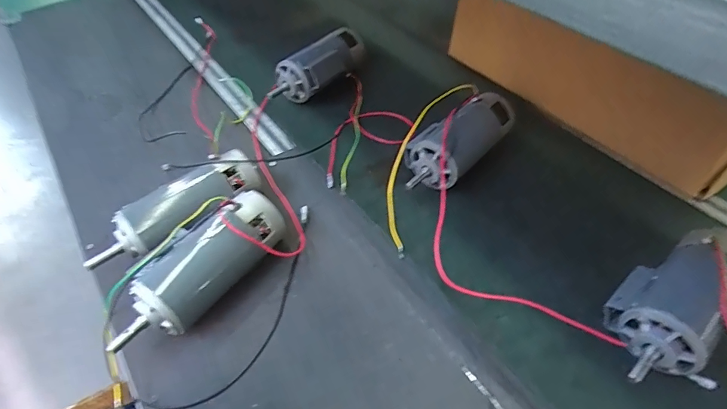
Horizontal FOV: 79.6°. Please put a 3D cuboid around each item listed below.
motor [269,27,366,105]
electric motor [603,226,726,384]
[{"bbox_3d":[-0.079,-0.249,0.816,0.073,0.081,0.199,27,53,24],"label":"motor"},{"bbox_3d":[0.350,0.107,0.484,0.218,0.088,0.103,-33,54,-26],"label":"electric motor"}]

